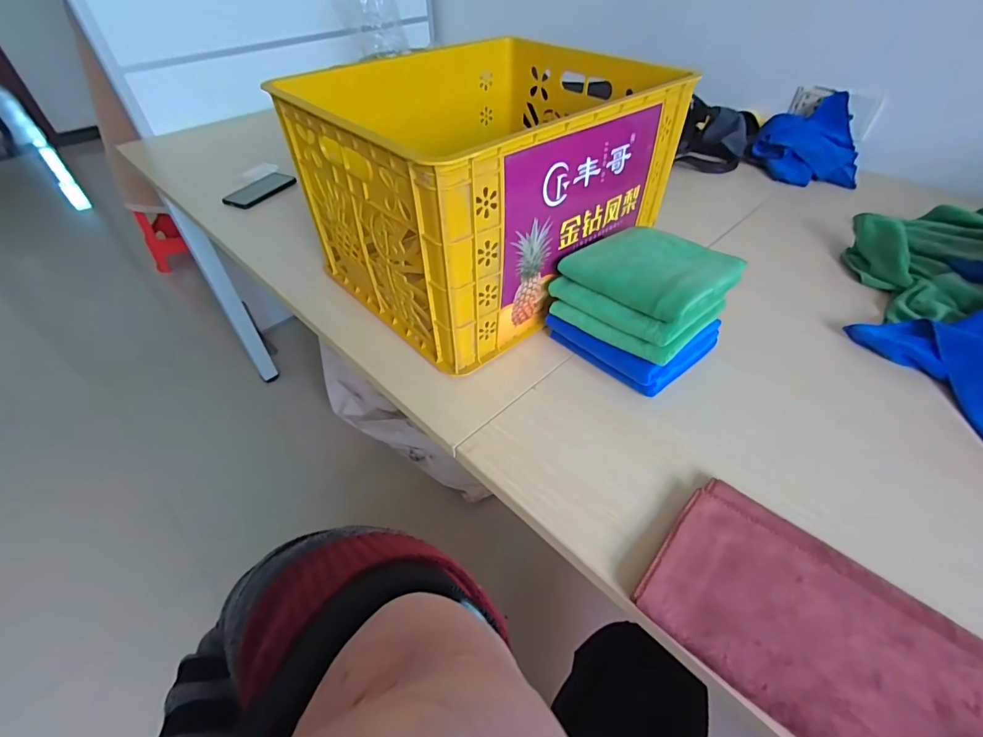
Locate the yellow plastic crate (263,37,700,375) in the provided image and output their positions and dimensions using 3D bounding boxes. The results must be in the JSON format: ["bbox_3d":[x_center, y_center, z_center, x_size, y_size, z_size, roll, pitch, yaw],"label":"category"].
[{"bbox_3d":[-0.004,-0.302,0.716,0.489,0.275,0.427,-32,52,-27],"label":"yellow plastic crate"}]

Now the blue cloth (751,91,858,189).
[{"bbox_3d":[0.746,-0.530,1.045,0.228,0.115,0.223,21,49,21],"label":"blue cloth"}]

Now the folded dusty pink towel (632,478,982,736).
[{"bbox_3d":[0.303,0.235,0.354,0.333,0.015,0.170,31,54,28],"label":"folded dusty pink towel"}]

